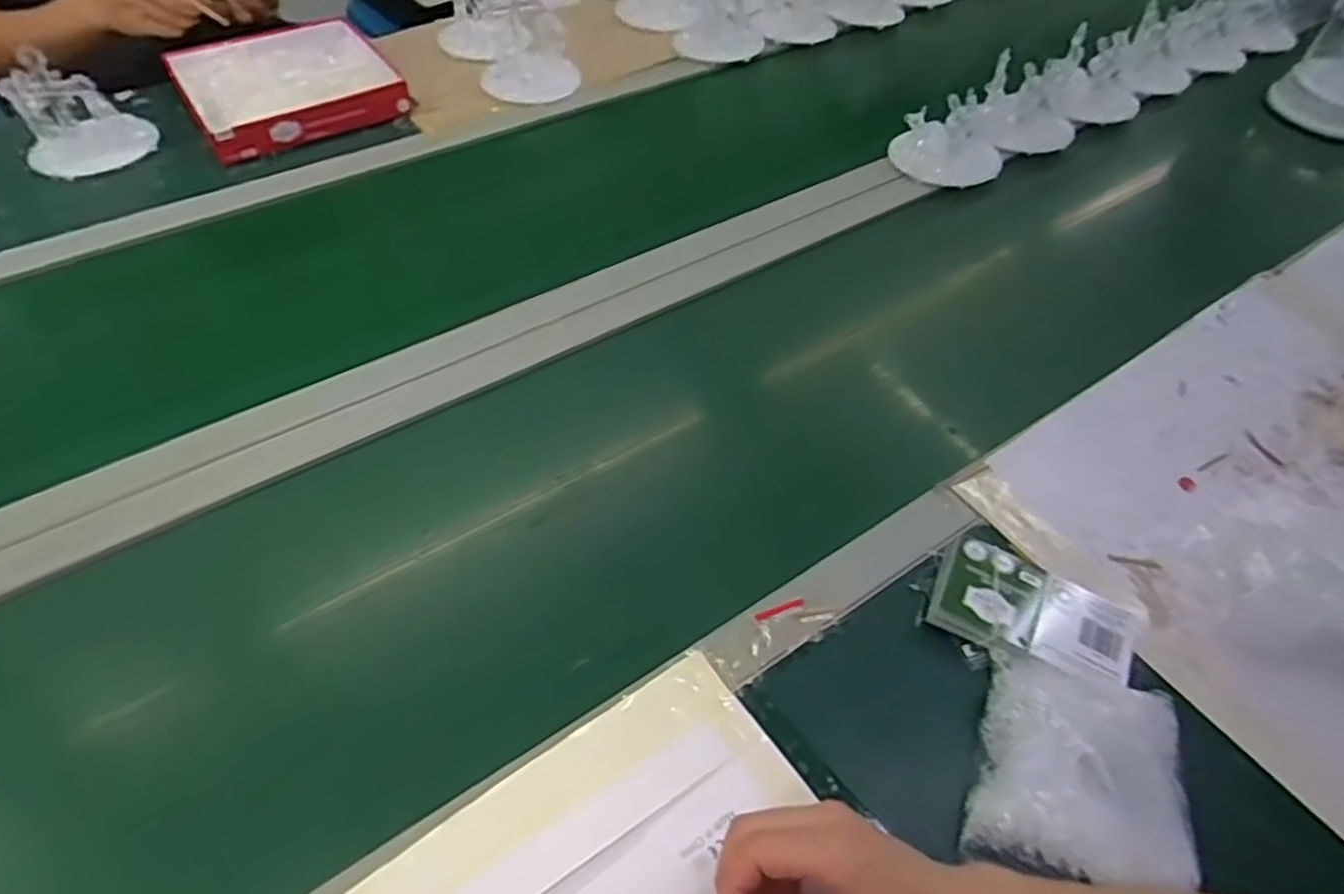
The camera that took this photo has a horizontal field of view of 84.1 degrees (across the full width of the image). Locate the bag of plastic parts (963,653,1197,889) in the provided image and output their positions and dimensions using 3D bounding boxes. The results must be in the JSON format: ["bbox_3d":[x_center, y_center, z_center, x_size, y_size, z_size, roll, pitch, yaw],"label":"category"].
[{"bbox_3d":[0.250,0.197,0.453,0.118,0.042,0.121,15,53,9],"label":"bag of plastic parts"}]

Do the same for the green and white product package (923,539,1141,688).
[{"bbox_3d":[0.255,0.116,0.521,0.132,0.016,0.073,22,56,13],"label":"green and white product package"}]

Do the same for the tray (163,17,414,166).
[{"bbox_3d":[-0.488,-0.465,0.953,0.241,0.038,0.242,-28,58,-22],"label":"tray"}]

